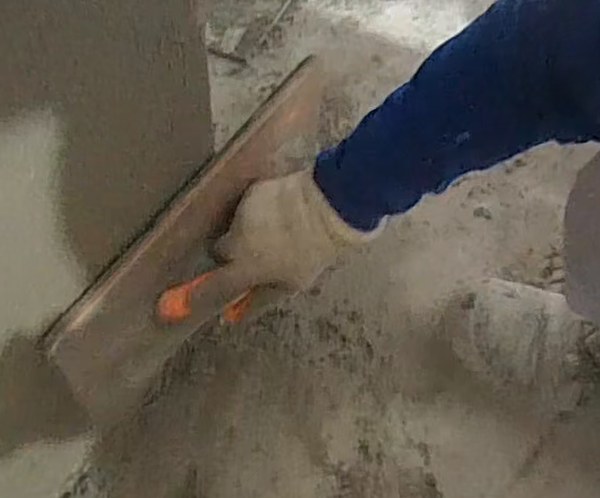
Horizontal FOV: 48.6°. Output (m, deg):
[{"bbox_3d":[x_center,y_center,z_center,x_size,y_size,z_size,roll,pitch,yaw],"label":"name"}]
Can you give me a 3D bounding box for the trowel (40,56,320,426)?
[{"bbox_3d":[-0.068,-0.013,0.542,0.065,0.123,0.330,21,60,28],"label":"trowel"}]

